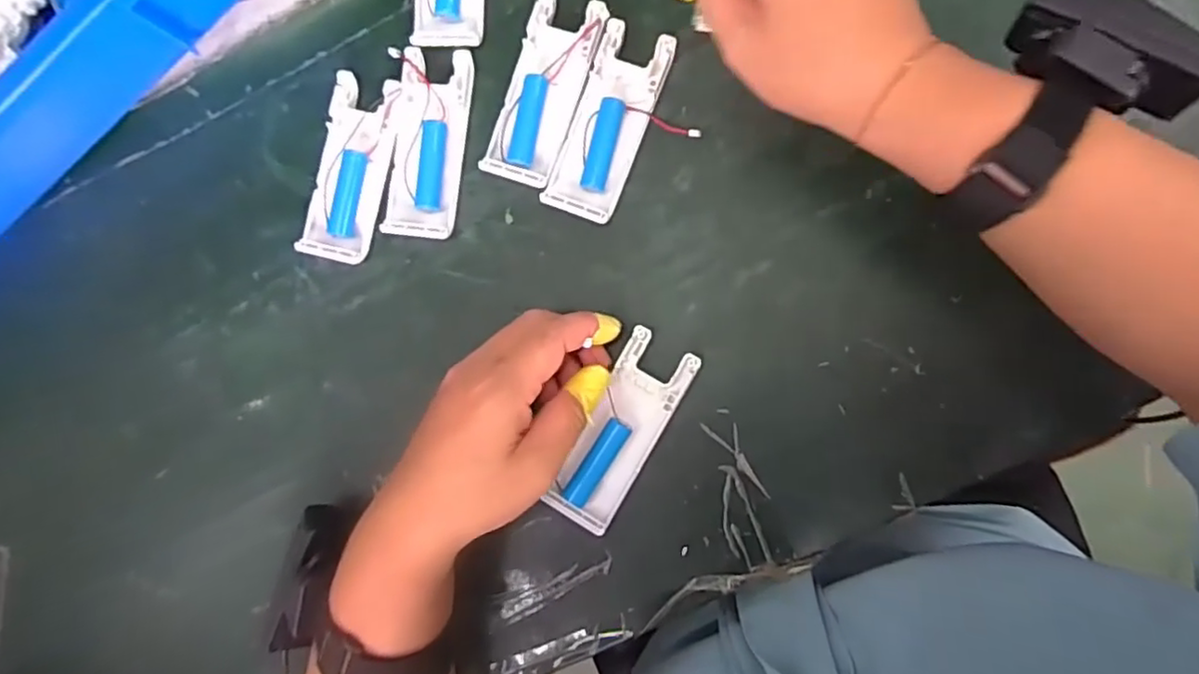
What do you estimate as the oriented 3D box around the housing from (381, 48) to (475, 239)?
[{"bbox_3d":[-0.097,-0.108,0.364,0.042,0.014,0.104,6,89,8],"label":"housing"}]

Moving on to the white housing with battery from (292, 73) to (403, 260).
[{"bbox_3d":[-0.142,-0.096,0.374,0.039,0.011,0.104,14,90,8],"label":"white housing with battery"}]

